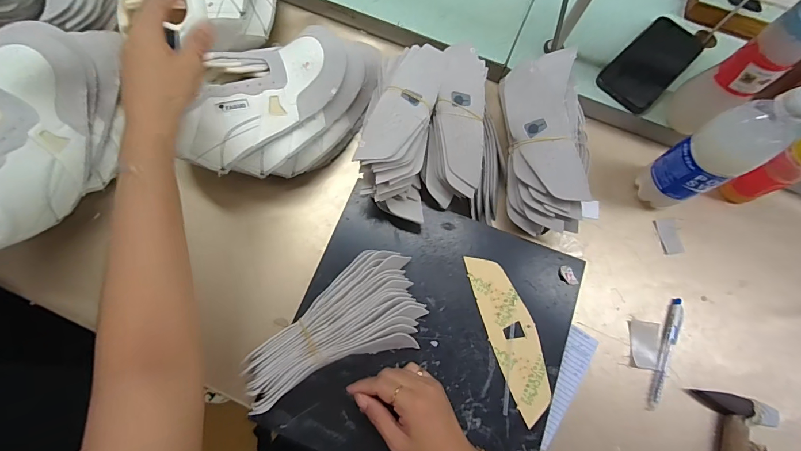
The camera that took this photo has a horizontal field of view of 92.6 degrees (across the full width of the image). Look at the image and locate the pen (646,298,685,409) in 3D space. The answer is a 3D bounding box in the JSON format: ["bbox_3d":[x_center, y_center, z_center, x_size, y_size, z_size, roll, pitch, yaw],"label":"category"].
[{"bbox_3d":[0.320,0.153,0.461,0.017,0.007,0.137,23,74,5],"label":"pen"}]

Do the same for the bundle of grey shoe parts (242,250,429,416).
[{"bbox_3d":[-0.073,0.106,0.415,0.195,0.055,0.108,-20,75,-7],"label":"bundle of grey shoe parts"}]

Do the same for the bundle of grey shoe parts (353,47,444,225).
[{"bbox_3d":[-0.004,-0.117,0.464,0.086,0.092,0.211,7,74,0],"label":"bundle of grey shoe parts"}]

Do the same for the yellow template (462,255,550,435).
[{"bbox_3d":[0.128,0.123,0.442,0.055,0.004,0.184,-14,75,-6],"label":"yellow template"}]

